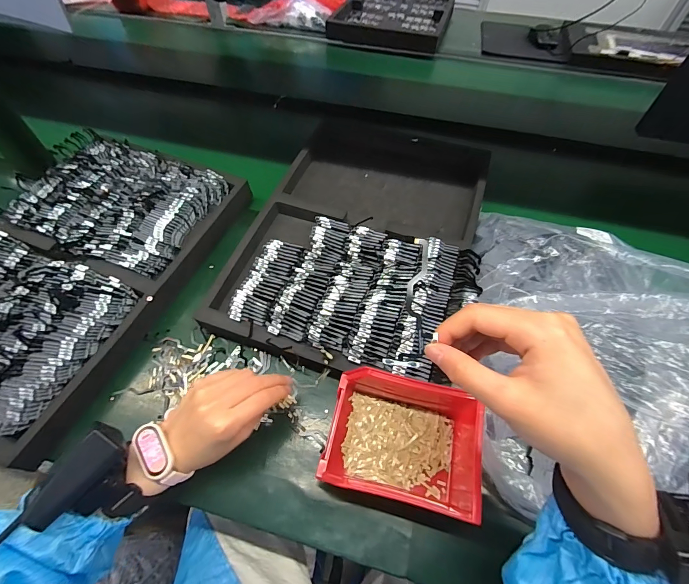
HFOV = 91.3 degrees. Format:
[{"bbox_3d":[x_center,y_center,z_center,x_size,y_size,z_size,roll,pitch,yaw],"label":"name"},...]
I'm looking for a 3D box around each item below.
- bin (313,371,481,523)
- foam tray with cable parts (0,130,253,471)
[{"bbox_3d":[0.054,0.144,0.334,0.133,0.076,0.112,12,57,7],"label":"bin"},{"bbox_3d":[-0.374,-0.050,0.451,0.315,0.043,0.419,20,58,12],"label":"foam tray with cable parts"}]

